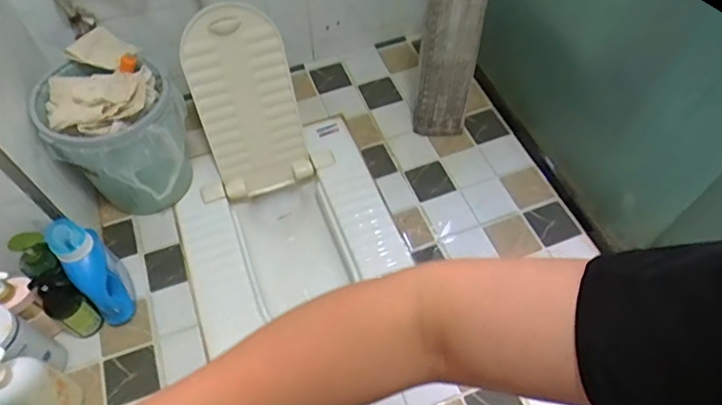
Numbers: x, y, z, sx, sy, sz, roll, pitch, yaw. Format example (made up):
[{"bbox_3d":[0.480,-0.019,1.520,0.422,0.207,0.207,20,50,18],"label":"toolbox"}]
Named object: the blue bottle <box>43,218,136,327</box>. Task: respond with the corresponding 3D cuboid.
[{"bbox_3d":[-0.475,0.130,0.913,0.066,0.230,0.112,-26,61,-15],"label":"blue bottle"}]

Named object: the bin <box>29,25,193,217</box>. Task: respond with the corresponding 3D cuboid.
[{"bbox_3d":[-0.487,-0.137,1.029,0.232,0.264,0.270,-40,65,-22],"label":"bin"}]

